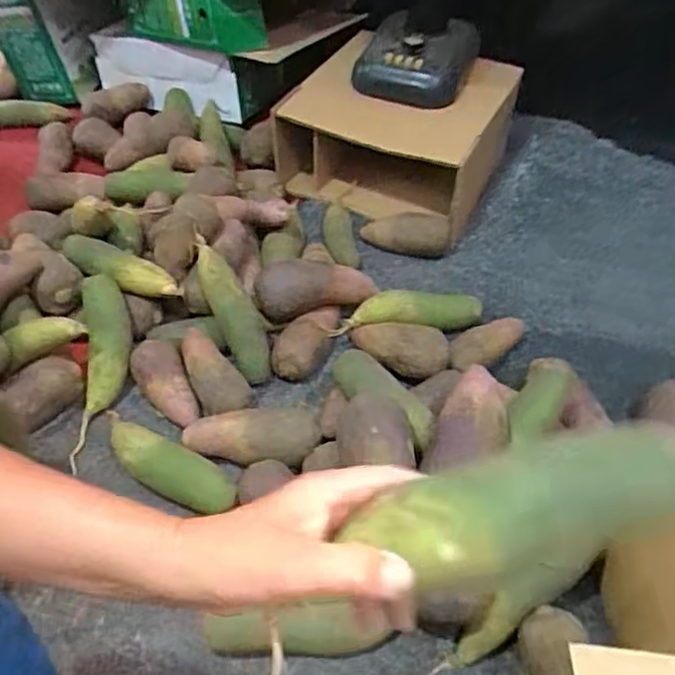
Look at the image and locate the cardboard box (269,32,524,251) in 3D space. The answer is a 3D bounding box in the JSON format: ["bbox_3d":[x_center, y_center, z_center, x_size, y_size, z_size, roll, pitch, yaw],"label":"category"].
[{"bbox_3d":[0.100,-0.369,1.163,0.369,0.206,0.341,21,51,16],"label":"cardboard box"}]

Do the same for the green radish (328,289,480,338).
[{"bbox_3d":[0.103,-0.034,0.935,0.223,0.070,0.047,-4,48,-6],"label":"green radish"}]

